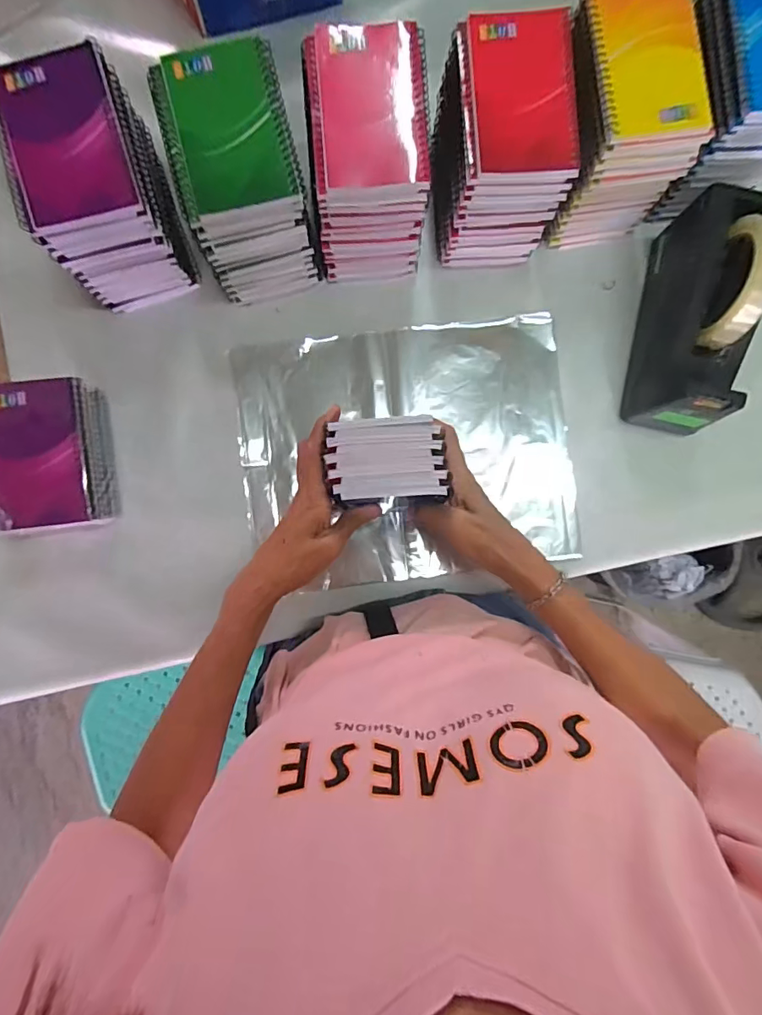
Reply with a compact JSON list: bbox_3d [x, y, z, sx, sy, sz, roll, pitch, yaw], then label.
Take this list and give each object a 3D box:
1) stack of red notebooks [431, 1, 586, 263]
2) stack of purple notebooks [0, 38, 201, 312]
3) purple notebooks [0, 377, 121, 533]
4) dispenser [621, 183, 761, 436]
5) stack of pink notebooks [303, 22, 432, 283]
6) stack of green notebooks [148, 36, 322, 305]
[{"bbox_3d":[0.105,-0.320,0.441,0.099,0.129,0.138,-7,90,-3],"label":"stack of red notebooks"},{"bbox_3d":[-0.237,-0.277,0.427,0.102,0.127,0.140,-16,90,-3],"label":"stack of purple notebooks"},{"bbox_3d":[-0.310,-0.047,0.457,0.092,0.057,0.134,-4,89,-2],"label":"purple notebooks"},{"bbox_3d":[0.303,-0.180,0.454,0.080,0.122,0.206,10,89,-2],"label":"dispenser"},{"bbox_3d":[-0.010,-0.305,0.439,0.099,0.130,0.136,-3,89,-2],"label":"stack of pink notebooks"},{"bbox_3d":[-0.118,-0.284,0.434,0.097,0.123,0.141,-15,90,-3],"label":"stack of green notebooks"}]

